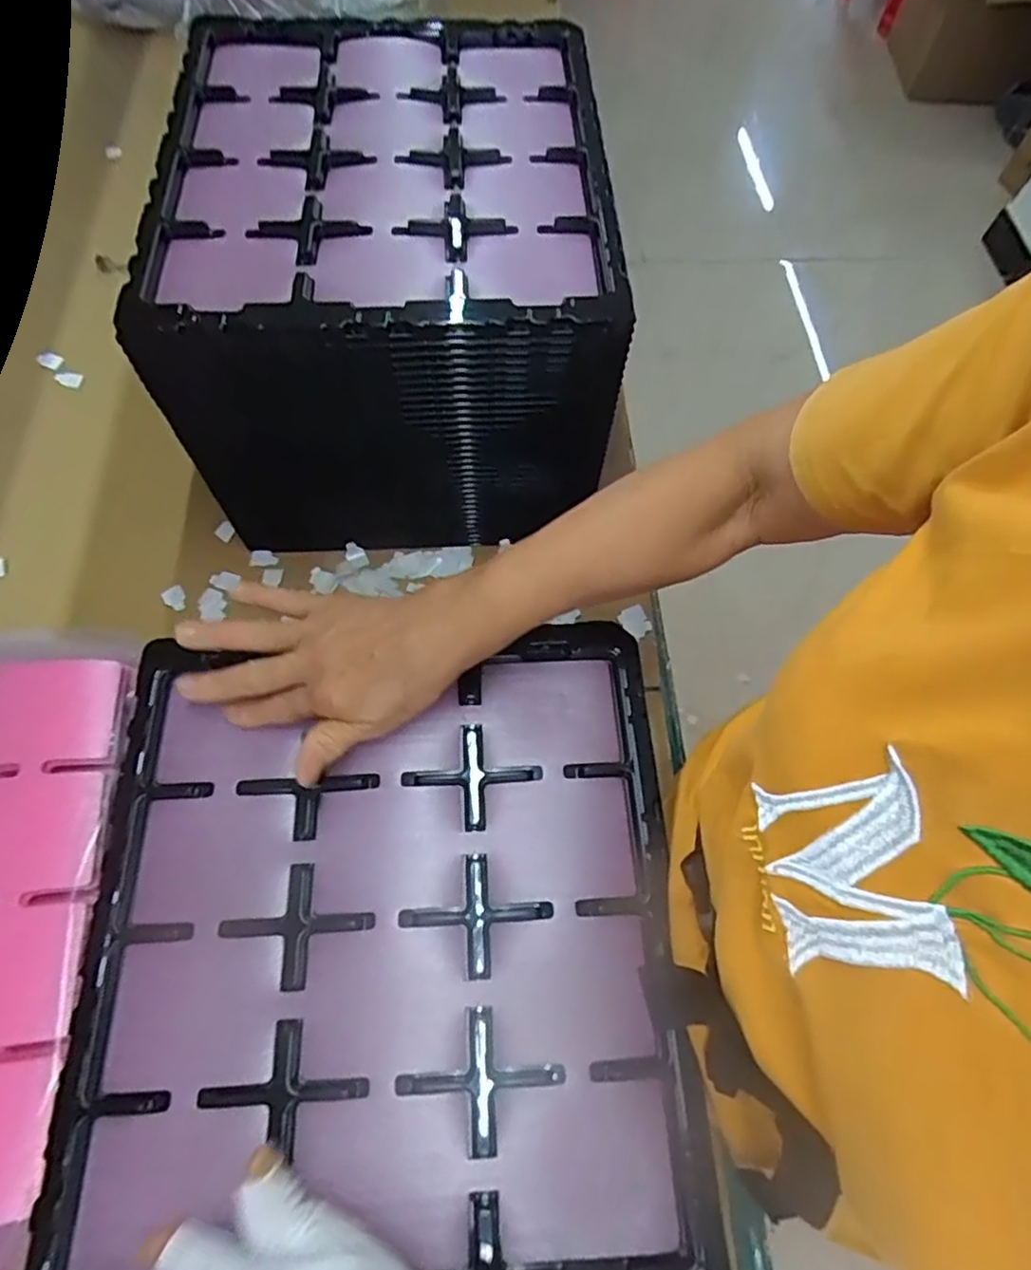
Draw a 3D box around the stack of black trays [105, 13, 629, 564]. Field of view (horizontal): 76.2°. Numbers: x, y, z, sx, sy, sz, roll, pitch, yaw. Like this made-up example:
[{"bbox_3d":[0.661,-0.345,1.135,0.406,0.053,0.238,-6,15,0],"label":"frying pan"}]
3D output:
[{"bbox_3d":[-0.098,-0.270,0.567,0.320,0.274,0.294,-5,66,-4],"label":"stack of black trays"}]

